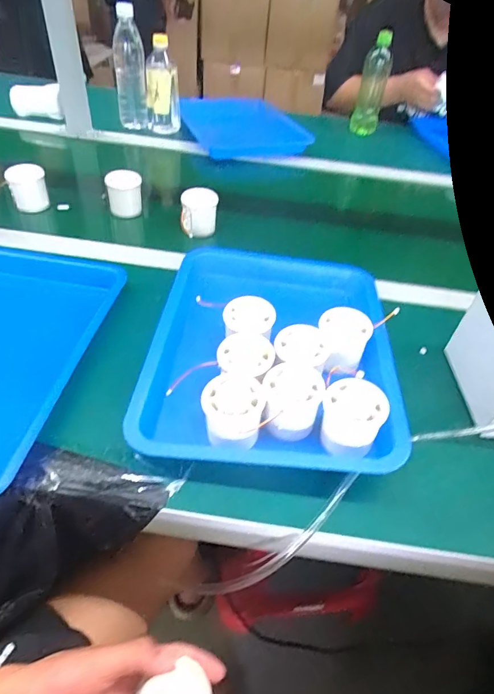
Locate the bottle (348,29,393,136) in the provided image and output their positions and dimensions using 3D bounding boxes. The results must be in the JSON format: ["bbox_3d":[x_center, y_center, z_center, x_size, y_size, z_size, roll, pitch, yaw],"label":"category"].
[{"bbox_3d":[0.318,-0.648,1.103,0.073,0.228,0.057,19,45,12],"label":"bottle"}]

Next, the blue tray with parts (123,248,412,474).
[{"bbox_3d":[0.029,-0.017,0.498,0.277,0.054,0.336,6,44,-1],"label":"blue tray with parts"}]

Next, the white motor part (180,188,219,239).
[{"bbox_3d":[-0.078,-0.219,0.701,0.056,0.057,0.061,1,44,-6],"label":"white motor part"}]

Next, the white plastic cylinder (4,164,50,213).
[{"bbox_3d":[-0.363,-0.265,0.717,0.060,0.065,0.052,-13,48,-20],"label":"white plastic cylinder"}]

